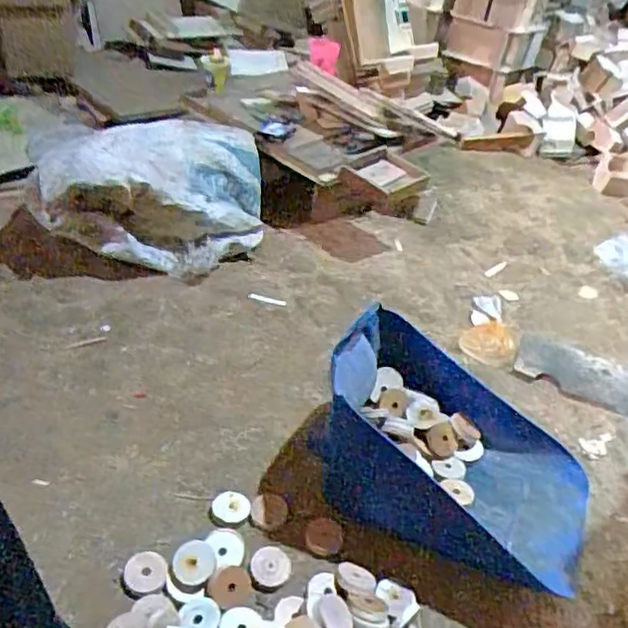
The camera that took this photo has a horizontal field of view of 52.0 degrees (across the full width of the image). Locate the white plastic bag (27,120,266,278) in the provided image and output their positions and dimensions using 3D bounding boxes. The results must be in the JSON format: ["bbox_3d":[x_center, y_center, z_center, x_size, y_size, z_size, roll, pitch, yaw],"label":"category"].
[{"bbox_3d":[-0.322,-0.236,1.311,0.435,0.241,0.257,2,37,-9],"label":"white plastic bag"}]

